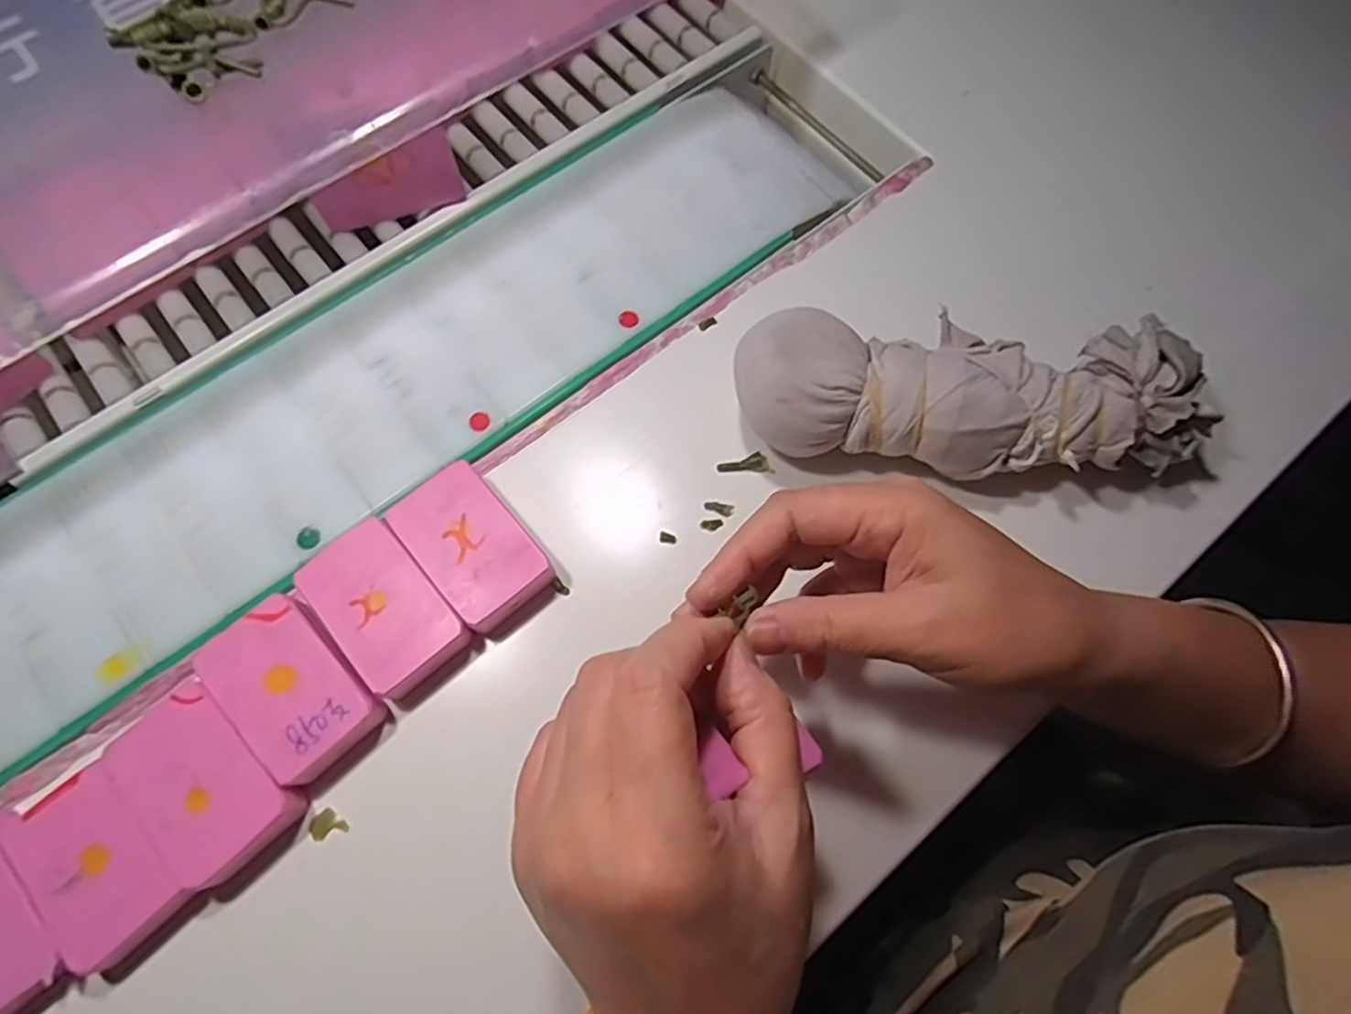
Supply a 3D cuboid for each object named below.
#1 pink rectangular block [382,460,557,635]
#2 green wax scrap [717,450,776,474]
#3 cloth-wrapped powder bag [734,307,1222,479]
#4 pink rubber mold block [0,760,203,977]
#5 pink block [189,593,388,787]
[{"bbox_3d":[-0.093,0.019,0.317,0.045,0.022,0.072,-39,75,-14],"label":"pink rectangular block"},{"bbox_3d":[0.035,-0.022,0.342,0.028,0.004,0.010,-3,70,-2],"label":"green wax scrap"},{"bbox_3d":[0.147,-0.049,0.327,0.238,0.057,0.070,0,70,-1],"label":"cloth-wrapped powder bag"},{"bbox_3d":[-0.227,0.140,0.273,0.044,0.019,0.074,-42,76,-15],"label":"pink rubber mold block"},{"bbox_3d":[-0.163,0.077,0.296,0.073,0.021,0.048,43,75,13],"label":"pink block"}]

